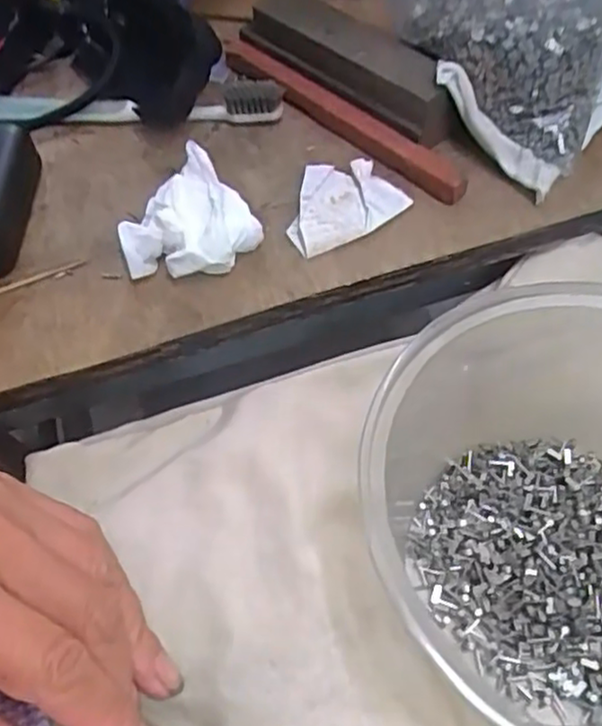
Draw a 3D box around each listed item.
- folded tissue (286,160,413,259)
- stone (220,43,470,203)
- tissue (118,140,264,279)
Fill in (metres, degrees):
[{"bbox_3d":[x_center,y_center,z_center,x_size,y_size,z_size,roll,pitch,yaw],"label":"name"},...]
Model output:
[{"bbox_3d":[0.016,-0.070,0.300,0.051,0.010,0.040,-28,61,-14],"label":"folded tissue"},{"bbox_3d":[0.017,-0.117,0.325,0.016,0.013,0.146,-41,65,-20],"label":"stone"},{"bbox_3d":[-0.047,-0.055,0.283,0.053,0.029,0.042,-33,63,-17],"label":"tissue"}]

